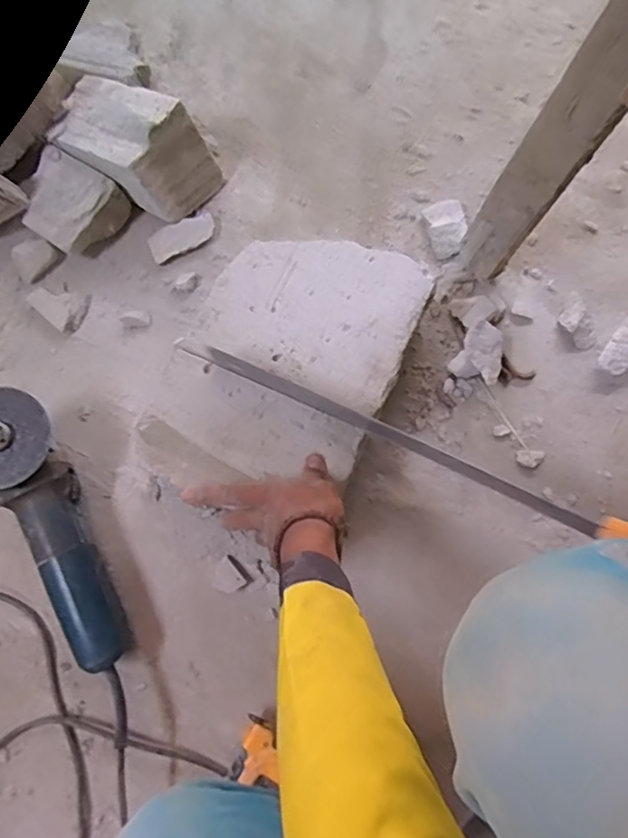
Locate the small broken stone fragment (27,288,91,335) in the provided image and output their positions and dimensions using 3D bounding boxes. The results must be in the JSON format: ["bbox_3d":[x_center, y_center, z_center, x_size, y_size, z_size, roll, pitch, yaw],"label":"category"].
[{"bbox_3d":[-0.301,-0.134,0.658,0.063,0.016,0.050,24,79,6],"label":"small broken stone fragment"}]

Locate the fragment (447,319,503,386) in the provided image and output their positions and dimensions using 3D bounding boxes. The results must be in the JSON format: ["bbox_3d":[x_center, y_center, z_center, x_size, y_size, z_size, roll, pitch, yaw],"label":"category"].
[{"bbox_3d":[0.186,-0.071,0.628,0.050,0.043,0.060,25,79,6],"label":"fragment"}]

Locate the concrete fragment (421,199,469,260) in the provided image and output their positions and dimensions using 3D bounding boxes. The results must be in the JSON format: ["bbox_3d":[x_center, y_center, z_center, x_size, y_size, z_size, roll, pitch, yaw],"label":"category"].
[{"bbox_3d":[0.162,-0.233,0.679,0.043,0.021,0.070,-16,78,-3],"label":"concrete fragment"}]

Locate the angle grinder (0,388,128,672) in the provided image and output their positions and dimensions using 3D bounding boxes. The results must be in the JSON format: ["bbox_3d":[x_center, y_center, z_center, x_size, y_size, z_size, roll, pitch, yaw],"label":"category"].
[{"bbox_3d":[-0.253,0.106,0.562,0.091,0.092,0.275,-33,79,-7],"label":"angle grinder"}]

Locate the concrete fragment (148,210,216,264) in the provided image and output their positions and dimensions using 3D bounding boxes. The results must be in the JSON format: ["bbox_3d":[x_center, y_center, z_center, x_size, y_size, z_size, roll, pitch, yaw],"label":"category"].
[{"bbox_3d":[-0.159,-0.221,0.678,0.082,0.009,0.034,-27,101,-2],"label":"concrete fragment"}]

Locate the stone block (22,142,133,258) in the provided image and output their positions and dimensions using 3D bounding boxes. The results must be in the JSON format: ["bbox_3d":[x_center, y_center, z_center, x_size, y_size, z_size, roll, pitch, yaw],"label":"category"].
[{"bbox_3d":[-0.298,-0.260,0.677,0.129,0.053,0.097,34,80,7],"label":"stone block"}]

